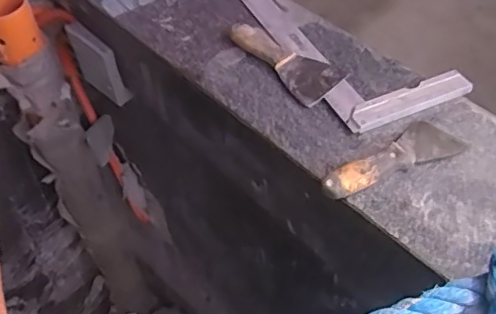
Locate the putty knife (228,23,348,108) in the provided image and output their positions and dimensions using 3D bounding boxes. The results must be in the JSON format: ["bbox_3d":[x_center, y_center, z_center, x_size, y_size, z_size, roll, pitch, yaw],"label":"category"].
[{"bbox_3d":[0.053,-0.130,0.721,0.069,0.022,0.167,-29,52,-21],"label":"putty knife"}]

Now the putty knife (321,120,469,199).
[{"bbox_3d":[0.151,-0.004,0.601,0.168,0.022,0.054,-21,50,-15],"label":"putty knife"}]

